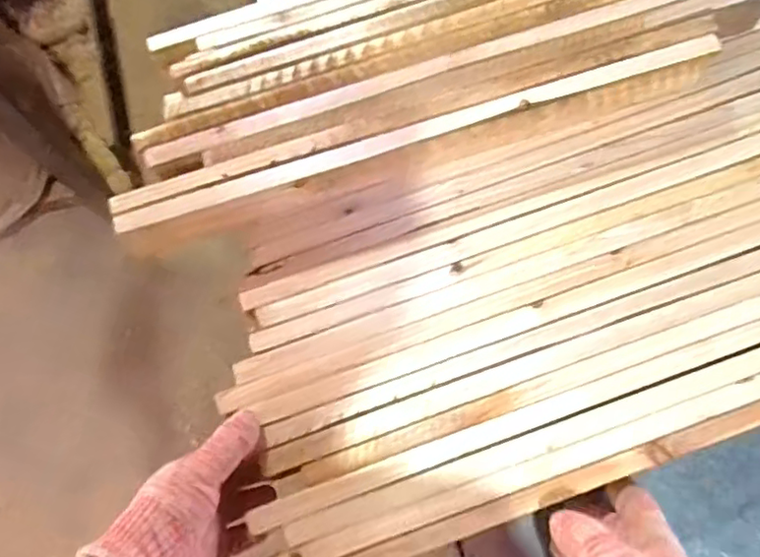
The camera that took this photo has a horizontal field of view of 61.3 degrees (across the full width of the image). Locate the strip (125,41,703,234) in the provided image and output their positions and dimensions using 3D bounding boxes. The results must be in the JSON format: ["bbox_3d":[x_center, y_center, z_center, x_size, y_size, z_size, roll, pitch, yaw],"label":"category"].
[{"bbox_3d":[0.036,-0.116,0.506,0.489,0.014,0.025,-16,72,-5],"label":"strip"}]

